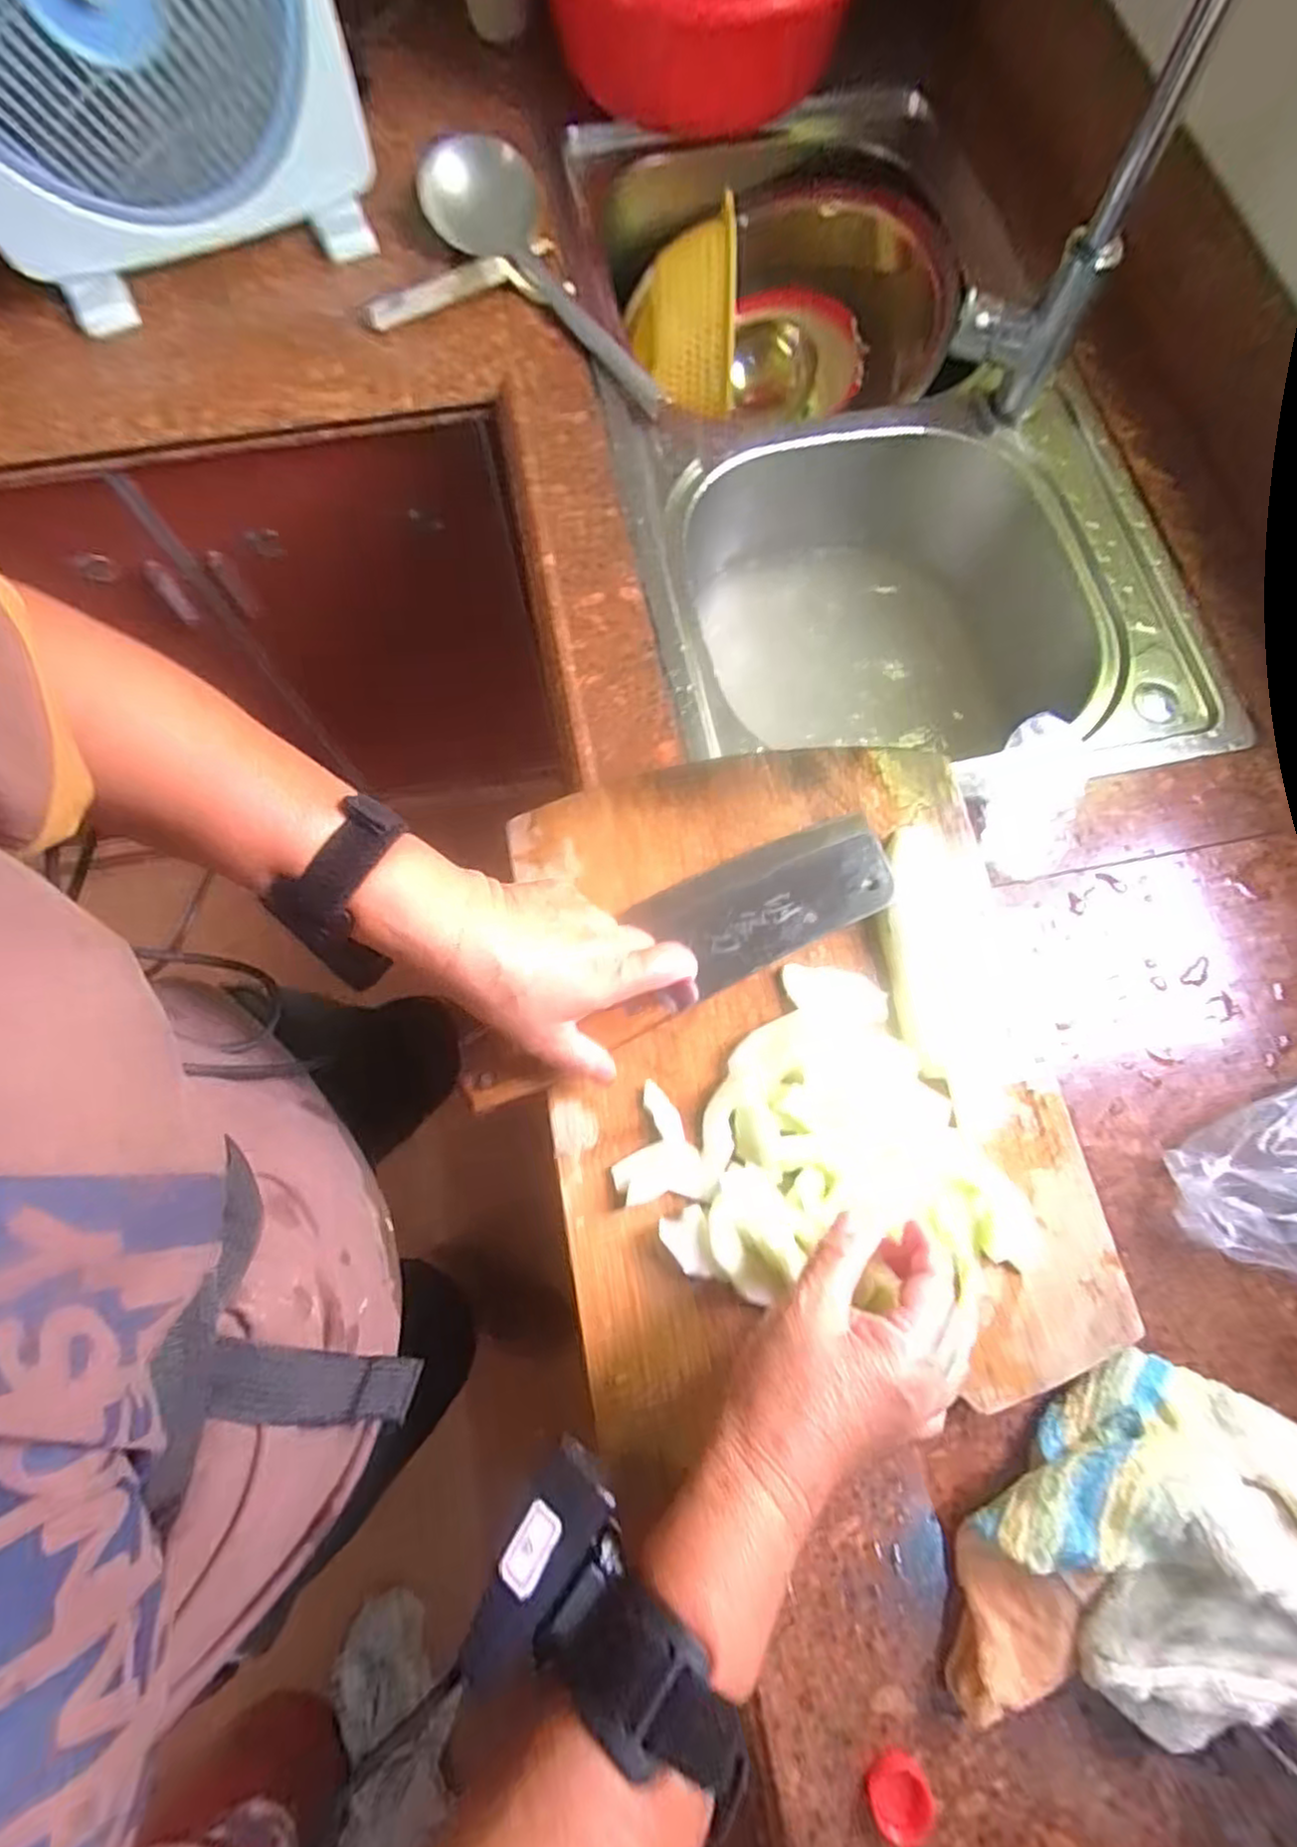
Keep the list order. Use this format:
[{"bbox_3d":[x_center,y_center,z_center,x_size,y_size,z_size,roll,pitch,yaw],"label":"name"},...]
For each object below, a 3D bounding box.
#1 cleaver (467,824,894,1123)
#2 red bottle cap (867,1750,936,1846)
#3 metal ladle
[{"bbox_3d":[0.018,0.018,0.409,0.279,0.022,0.078,-31,77,-11],"label":"cleaver"},{"bbox_3d":[0.120,0.416,0.332,0.029,0.011,0.029,0,74,-1],"label":"red bottle cap"},{"bbox_3d":[-0.089,-0.527,0.571,0.083,0.058,0.269,-31,77,-9],"label":"metal ladle"}]

